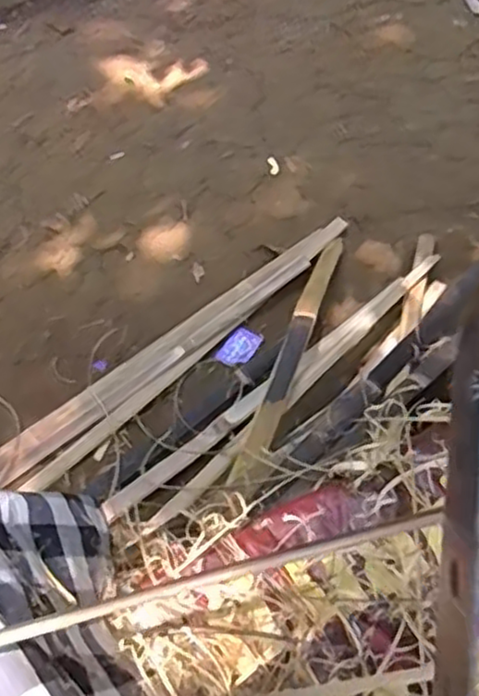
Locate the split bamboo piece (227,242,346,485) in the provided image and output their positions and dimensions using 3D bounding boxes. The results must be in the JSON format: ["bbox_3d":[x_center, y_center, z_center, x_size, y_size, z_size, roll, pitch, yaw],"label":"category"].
[{"bbox_3d":[0.092,-0.009,1.140,0.039,0.028,0.598,14,44,12],"label":"split bamboo piece"}]

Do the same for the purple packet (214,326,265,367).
[{"bbox_3d":[0.000,0.001,1.274,0.055,0.012,0.087,33,64,22],"label":"purple packet"}]

